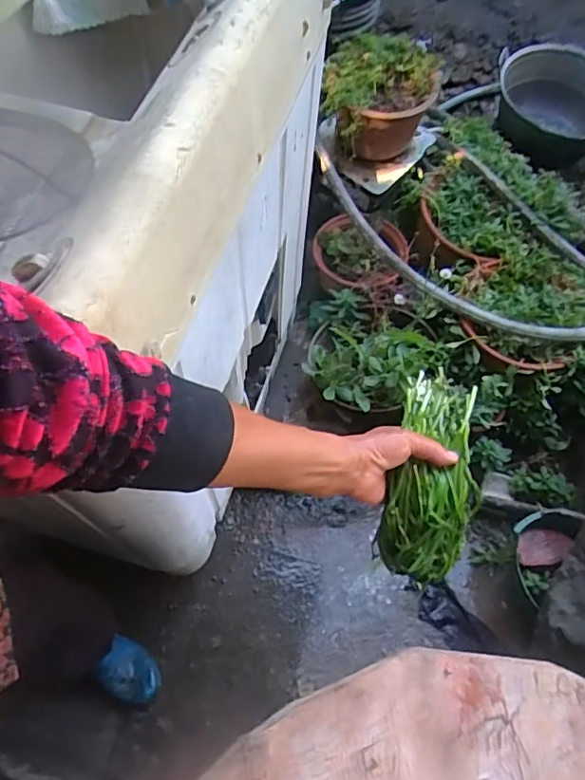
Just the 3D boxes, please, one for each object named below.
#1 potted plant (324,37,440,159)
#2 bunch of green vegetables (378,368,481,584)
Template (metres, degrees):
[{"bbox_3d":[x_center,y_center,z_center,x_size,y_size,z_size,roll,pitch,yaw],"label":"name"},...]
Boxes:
[{"bbox_3d":[0.221,-0.719,1.372,0.242,0.217,0.281,20,66,7],"label":"potted plant"},{"bbox_3d":[0.138,0.085,0.532,0.084,0.045,0.194,9,84,2],"label":"bunch of green vegetables"}]

